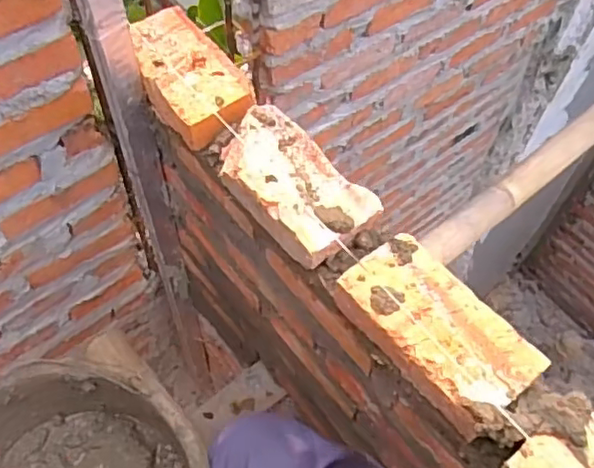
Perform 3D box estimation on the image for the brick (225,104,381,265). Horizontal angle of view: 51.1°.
[{"bbox_3d":[-0.007,-0.045,0.558,0.080,0.041,0.157,-33,64,-21],"label":"brick"}]

